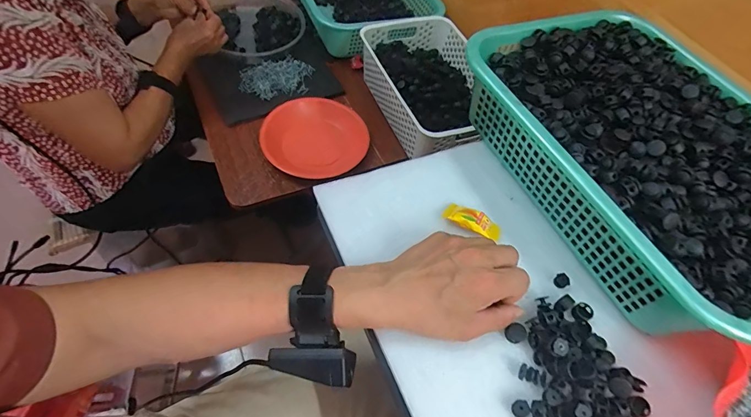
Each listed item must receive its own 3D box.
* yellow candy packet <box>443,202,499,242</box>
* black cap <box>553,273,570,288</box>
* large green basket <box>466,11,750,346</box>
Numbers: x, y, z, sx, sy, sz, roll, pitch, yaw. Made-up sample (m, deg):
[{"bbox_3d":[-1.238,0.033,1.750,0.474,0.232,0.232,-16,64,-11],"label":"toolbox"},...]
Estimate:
[{"bbox_3d":[0.101,0.013,0.407,0.060,0.013,0.026,26,58,10],"label":"yellow candy packet"},{"bbox_3d":[0.186,0.072,0.388,0.013,0.007,0.014,3,57,-5],"label":"black cap"},{"bbox_3d":[0.296,-0.075,0.414,0.286,0.076,0.384,-21,62,-19],"label":"large green basket"}]

